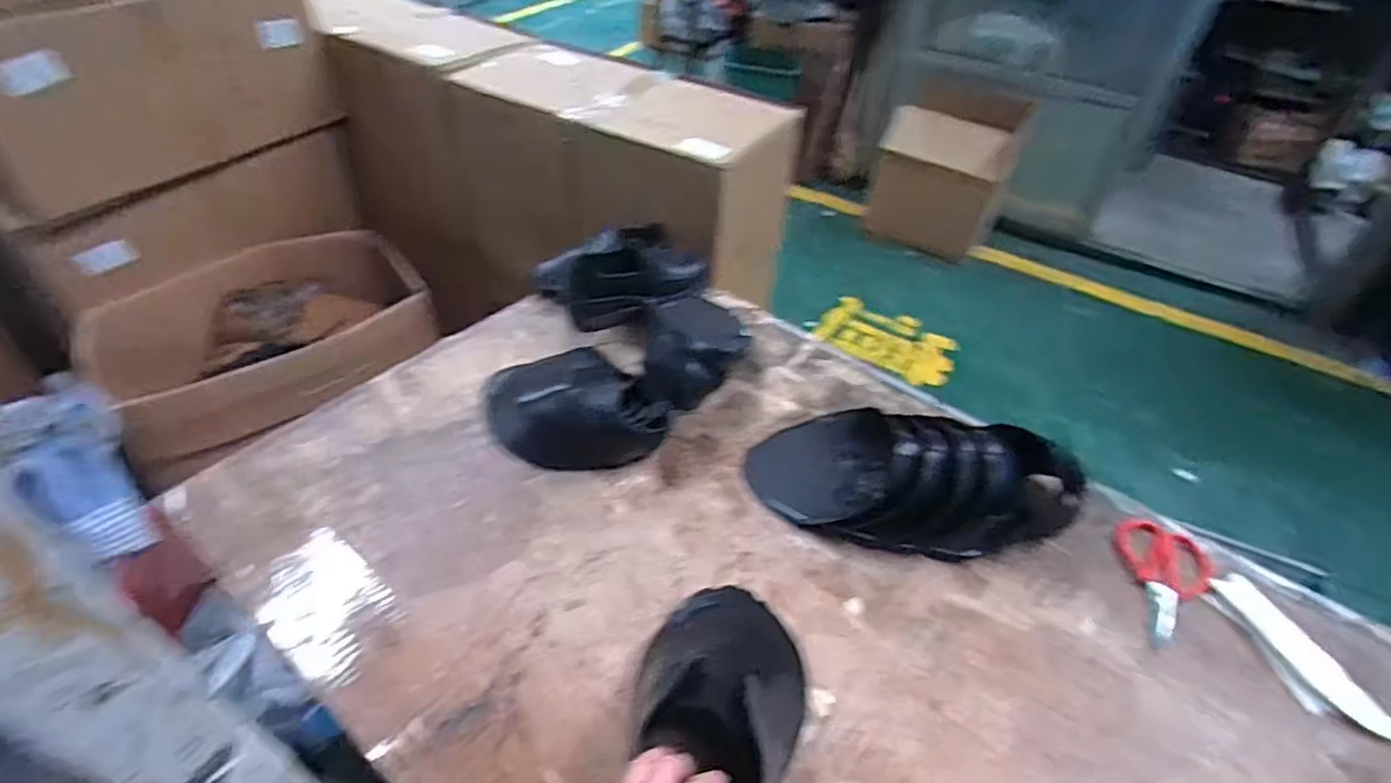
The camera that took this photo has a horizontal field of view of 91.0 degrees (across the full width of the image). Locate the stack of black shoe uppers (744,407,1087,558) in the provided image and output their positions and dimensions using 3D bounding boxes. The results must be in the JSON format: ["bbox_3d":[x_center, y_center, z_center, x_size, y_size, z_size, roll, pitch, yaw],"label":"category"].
[{"bbox_3d":[0.279,0.102,0.851,0.418,0.108,0.170,6,44,1],"label":"stack of black shoe uppers"}]

